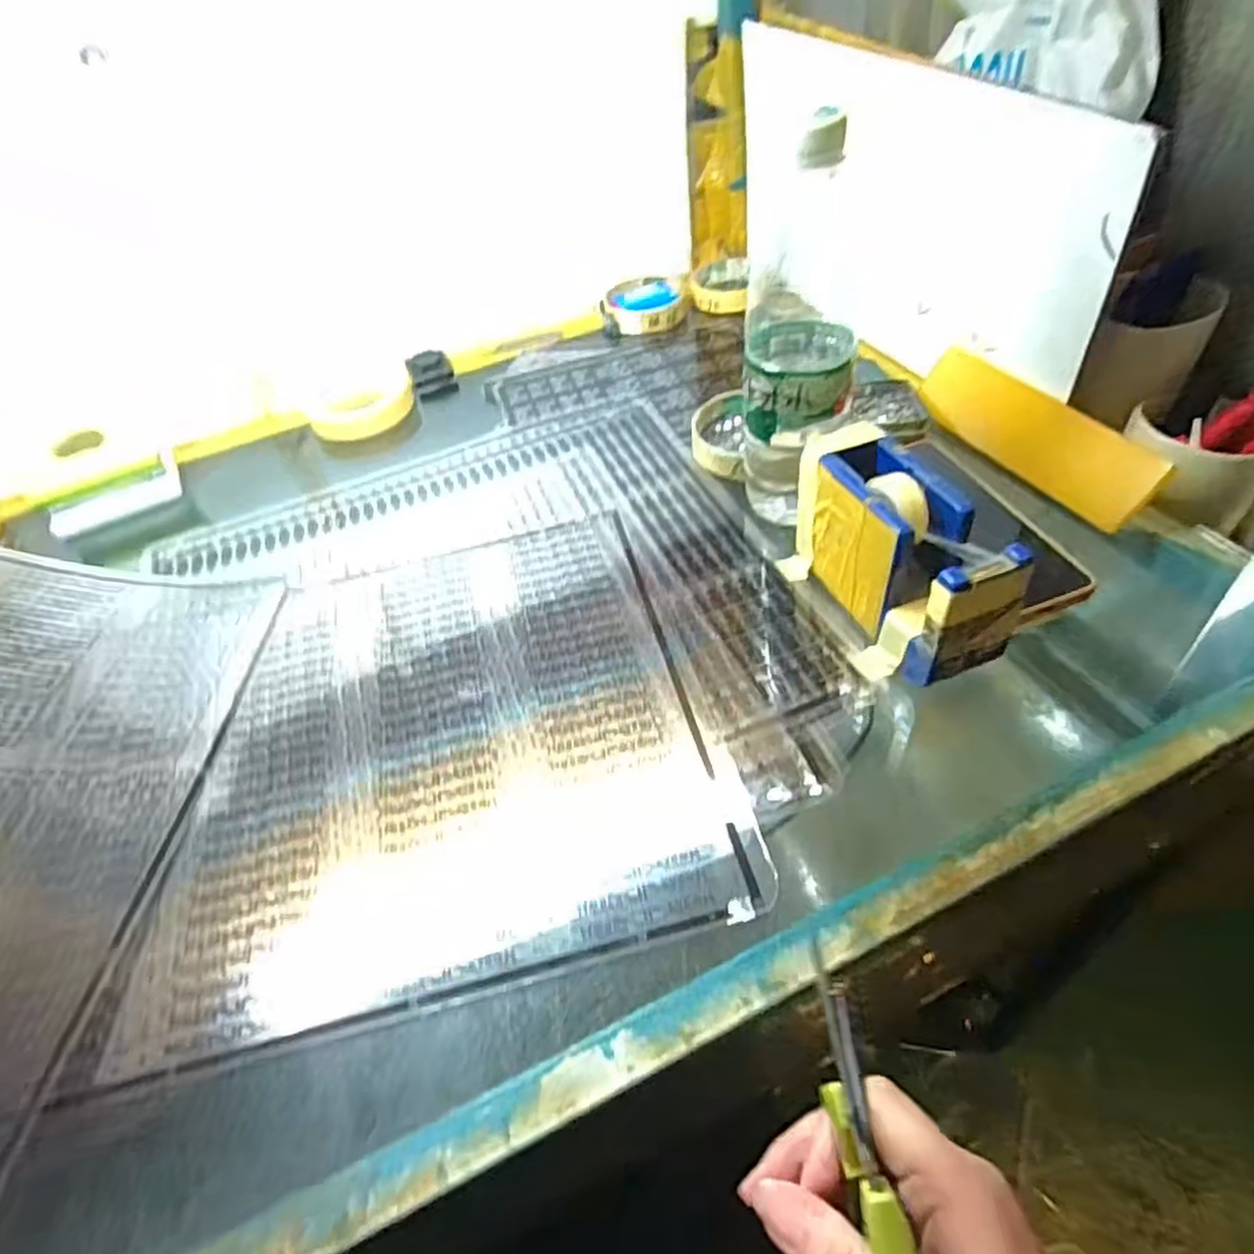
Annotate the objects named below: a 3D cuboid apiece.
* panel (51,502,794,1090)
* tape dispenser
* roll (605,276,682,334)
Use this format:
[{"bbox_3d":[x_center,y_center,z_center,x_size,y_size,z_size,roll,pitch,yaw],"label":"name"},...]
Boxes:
[{"bbox_3d":[-0.103,0.054,0.400,0.285,0.009,0.287,-13,47,-5],"label":"panel"},{"bbox_3d":[0.141,-0.032,0.385,0.056,0.082,0.143,-20,48,-12],"label":"tape dispenser"},{"bbox_3d":[0.019,-0.328,0.733,0.074,0.021,0.088,-6,46,2],"label":"roll"}]

